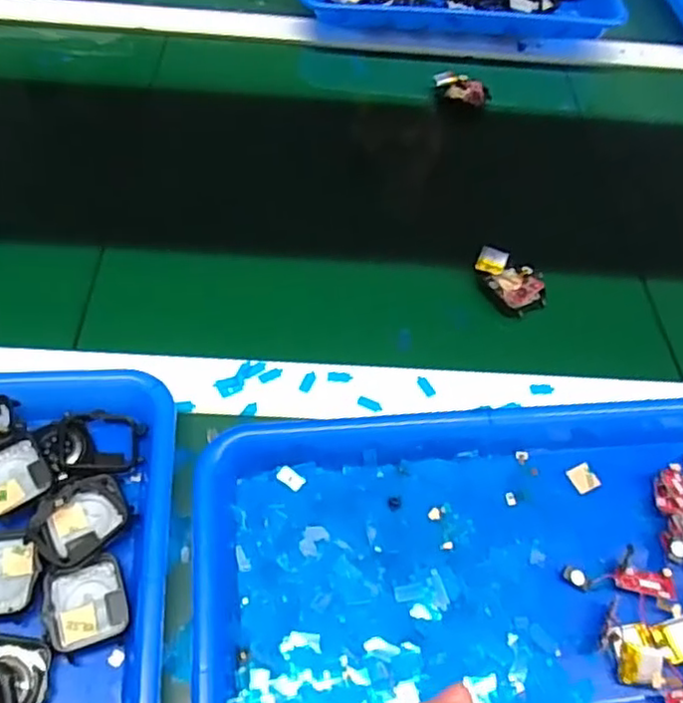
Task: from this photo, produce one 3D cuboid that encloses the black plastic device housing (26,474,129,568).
[{"bbox_3d":[-0.137,0.088,0.345,0.047,0.012,0.039,-37,66,-25],"label":"black plastic device housing"}]

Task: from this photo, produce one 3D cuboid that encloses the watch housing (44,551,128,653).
[{"bbox_3d":[-0.127,0.124,0.324,0.037,0.011,0.040,-18,59,-16],"label":"watch housing"}]

